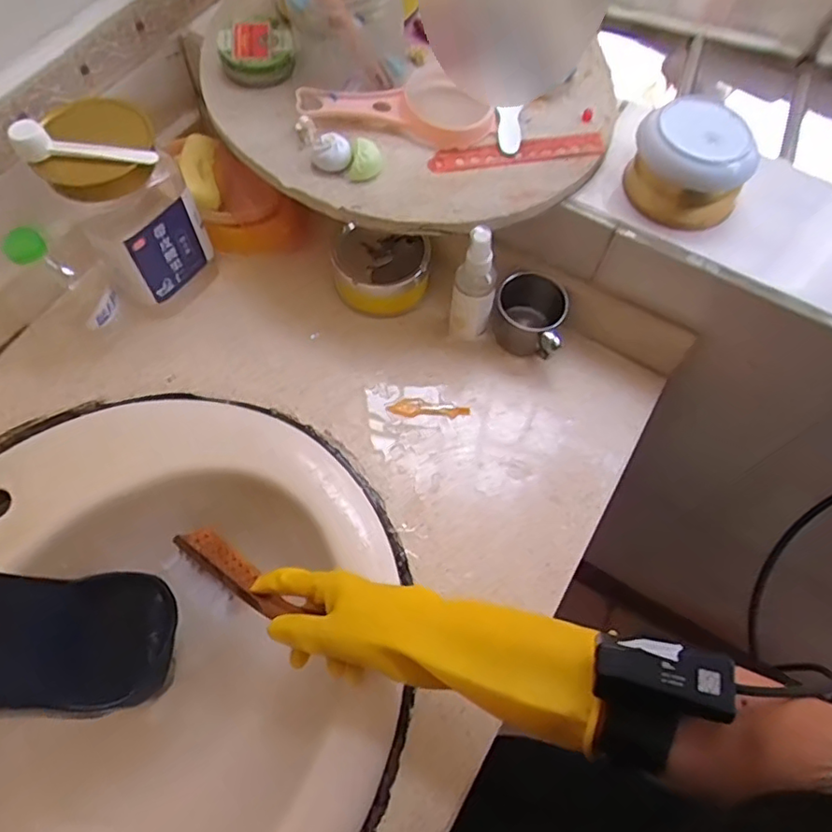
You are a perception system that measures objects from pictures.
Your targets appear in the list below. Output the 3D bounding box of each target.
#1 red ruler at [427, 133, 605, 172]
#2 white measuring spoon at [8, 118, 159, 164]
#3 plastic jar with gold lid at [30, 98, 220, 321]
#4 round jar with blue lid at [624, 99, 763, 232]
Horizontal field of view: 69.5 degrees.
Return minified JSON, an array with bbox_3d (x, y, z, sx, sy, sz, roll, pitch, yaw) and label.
[{"bbox_3d":[0.090,-0.237,0.536,0.157,0.008,0.025,-8,66,-6],"label":"red ruler"},{"bbox_3d":[-0.263,-0.218,0.478,0.104,0.027,0.024,-4,65,-4],"label":"white measuring spoon"},{"bbox_3d":[-0.261,-0.186,0.558,0.095,0.173,0.096,1,65,-2],"label":"plastic jar with gold lid"},{"bbox_3d":[0.235,-0.212,0.515,0.097,0.070,0.086,17,66,6],"label":"round jar with blue lid"}]

